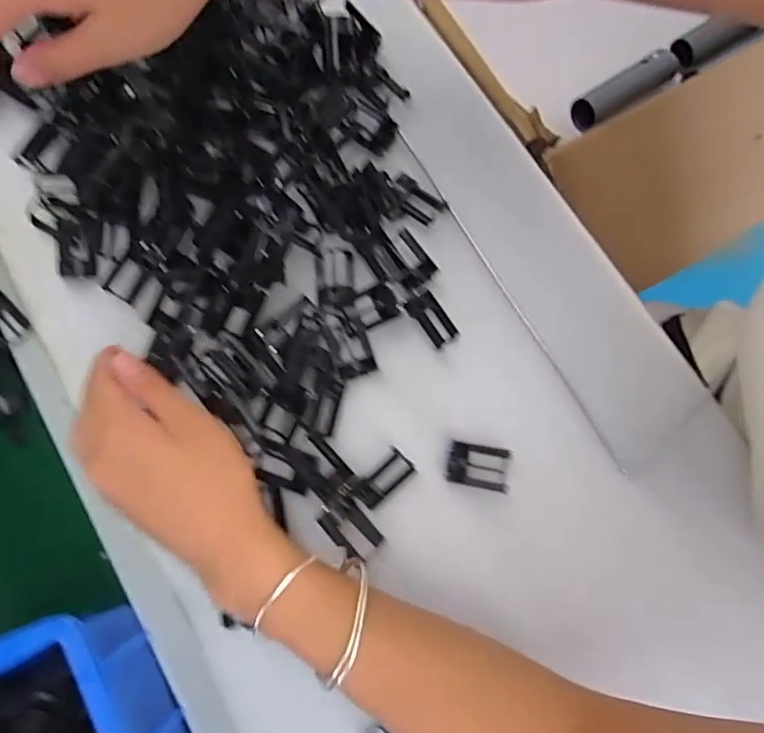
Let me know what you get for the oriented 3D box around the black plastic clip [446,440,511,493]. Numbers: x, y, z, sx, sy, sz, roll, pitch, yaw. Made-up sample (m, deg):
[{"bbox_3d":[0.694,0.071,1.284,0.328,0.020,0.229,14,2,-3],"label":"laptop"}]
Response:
[{"bbox_3d":[0.068,0.071,0.369,0.041,0.017,0.029,10,79,3],"label":"black plastic clip"}]

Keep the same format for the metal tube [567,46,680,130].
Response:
[{"bbox_3d":[0.275,-0.316,0.588,0.133,0.032,0.037,-31,79,-5],"label":"metal tube"}]

